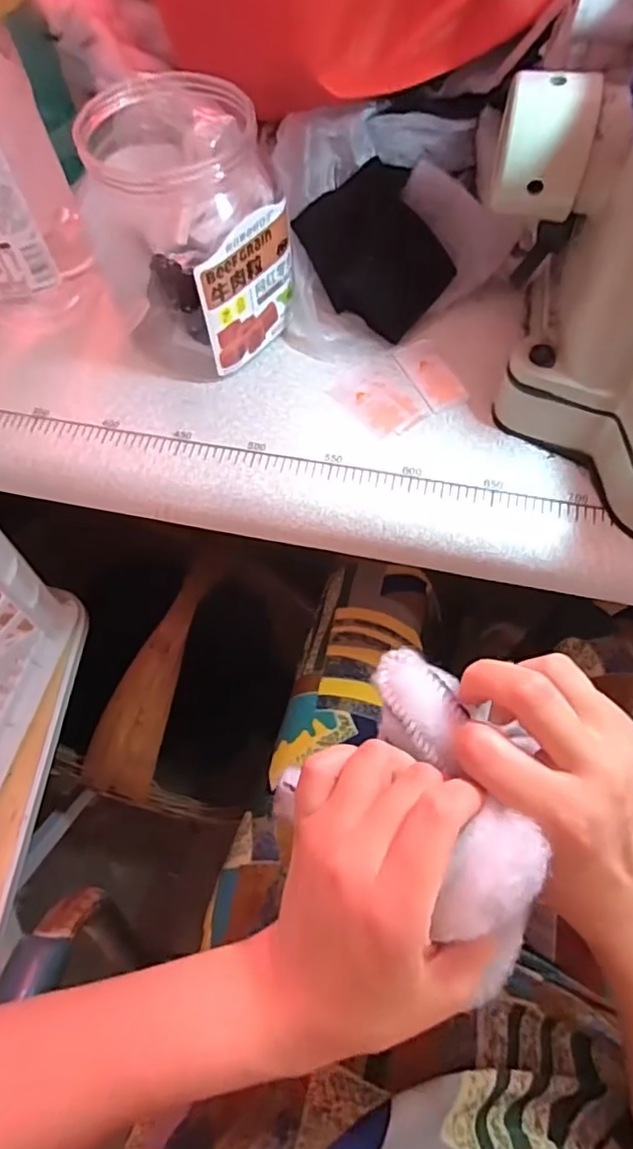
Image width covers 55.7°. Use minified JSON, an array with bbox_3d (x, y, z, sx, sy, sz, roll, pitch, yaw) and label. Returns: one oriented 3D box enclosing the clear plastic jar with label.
[{"bbox_3d":[-0.086,-0.219,0.381,0.100,0.144,0.119,-42,69,-17],"label":"clear plastic jar with label"}]

